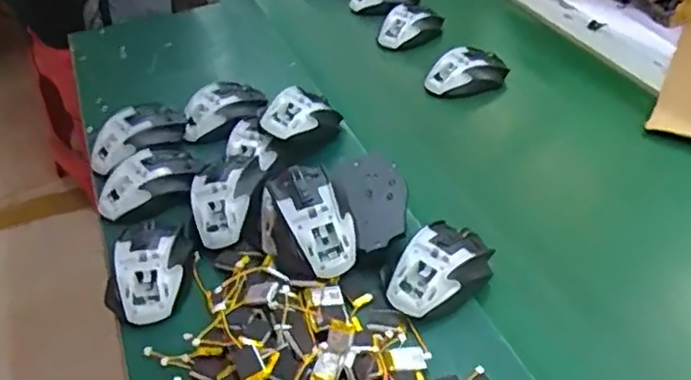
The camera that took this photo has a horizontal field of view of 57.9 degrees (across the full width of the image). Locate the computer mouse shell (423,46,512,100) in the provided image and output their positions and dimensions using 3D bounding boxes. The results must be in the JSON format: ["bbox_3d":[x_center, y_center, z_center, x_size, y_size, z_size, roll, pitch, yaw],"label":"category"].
[{"bbox_3d":[0.162,-0.158,0.848,0.109,0.051,0.055,-7,41,-6],"label":"computer mouse shell"}]

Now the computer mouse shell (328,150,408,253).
[{"bbox_3d":[0.024,0.015,0.606,0.070,0.035,0.102,1,59,-21],"label":"computer mouse shell"}]

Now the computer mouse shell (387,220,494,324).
[{"bbox_3d":[0.085,0.070,0.555,0.067,0.038,0.106,31,50,33],"label":"computer mouse shell"}]

